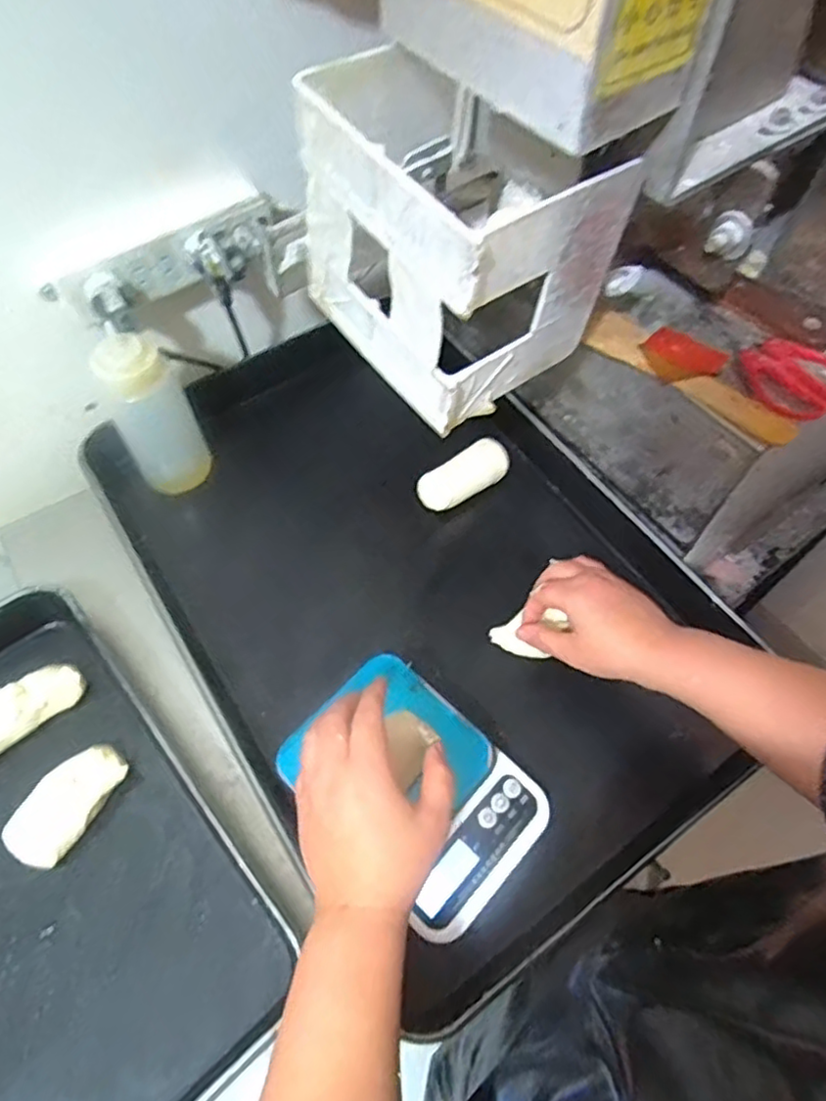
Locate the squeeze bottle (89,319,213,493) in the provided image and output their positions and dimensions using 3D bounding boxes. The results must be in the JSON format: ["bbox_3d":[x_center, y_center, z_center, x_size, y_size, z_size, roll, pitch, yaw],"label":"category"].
[{"bbox_3d":[-0.239,-0.121,0.604,0.053,0.176,0.068,32,65,18],"label":"squeeze bottle"}]

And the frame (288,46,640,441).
[{"bbox_3d":[0.024,-0.196,0.406,0.131,0.143,0.163,-37,66,-19],"label":"frame"}]

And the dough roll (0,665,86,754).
[{"bbox_3d":[-0.327,0.135,0.531,0.111,0.029,0.040,-30,64,-16],"label":"dough roll"}]

